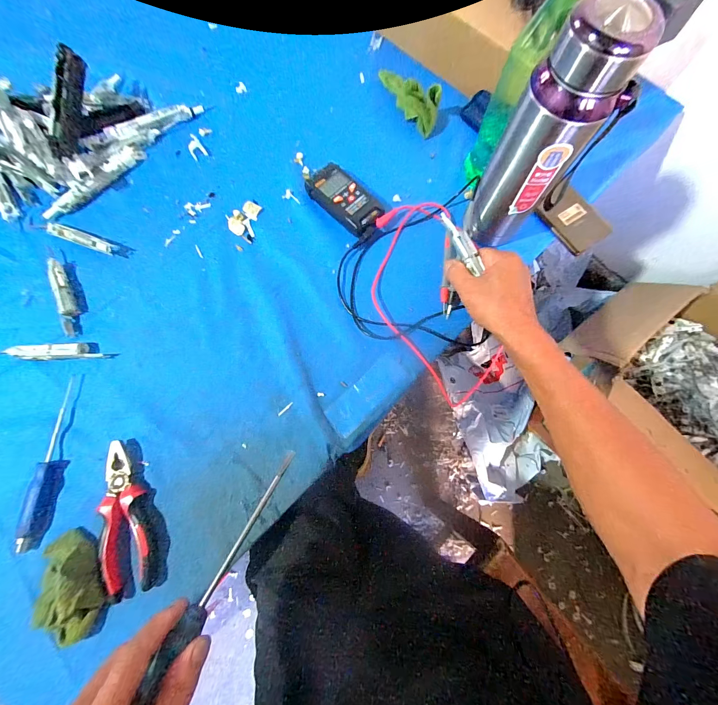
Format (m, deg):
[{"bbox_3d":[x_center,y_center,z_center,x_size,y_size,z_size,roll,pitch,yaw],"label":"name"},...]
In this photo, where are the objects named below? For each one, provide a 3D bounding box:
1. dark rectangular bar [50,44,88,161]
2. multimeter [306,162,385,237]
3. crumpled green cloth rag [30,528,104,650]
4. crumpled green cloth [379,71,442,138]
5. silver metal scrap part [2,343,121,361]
[{"bbox_3d":[-0.409,-0.351,0.446,0.024,0.025,0.153,4,89,2],"label":"dark rectangular bar"},{"bbox_3d":[-0.021,-0.218,0.458,0.115,0.026,0.056,43,80,10],"label":"multimeter"},{"bbox_3d":[-0.305,0.247,0.336,0.057,0.038,0.107,-15,76,-3],"label":"crumpled green cloth rag"},{"bbox_3d":[0.073,-0.407,0.491,0.033,0.053,0.138,-34,78,-8],"label":"crumpled green cloth"},{"bbox_3d":[-0.383,-0.001,0.406,0.124,0.017,0.022,-1,76,1],"label":"silver metal scrap part"}]

